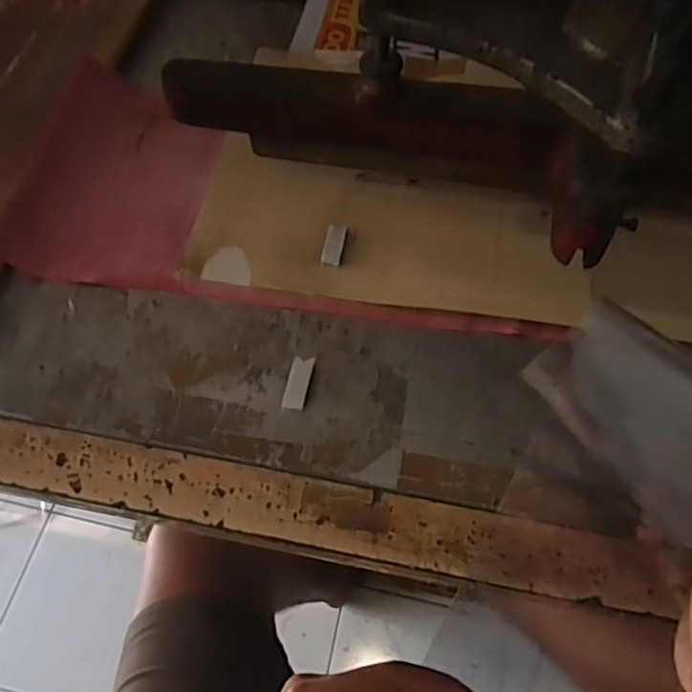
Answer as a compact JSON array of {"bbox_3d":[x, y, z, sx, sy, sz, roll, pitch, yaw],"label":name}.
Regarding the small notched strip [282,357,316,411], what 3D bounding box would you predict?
[{"bbox_3d":[-0.027,0.022,0.340,0.013,0.008,0.031,12,63,7],"label":"small notched strip"}]

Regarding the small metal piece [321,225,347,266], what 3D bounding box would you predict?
[{"bbox_3d":[-0.007,-0.065,0.385,0.012,0.007,0.028,10,62,7],"label":"small metal piece"}]

